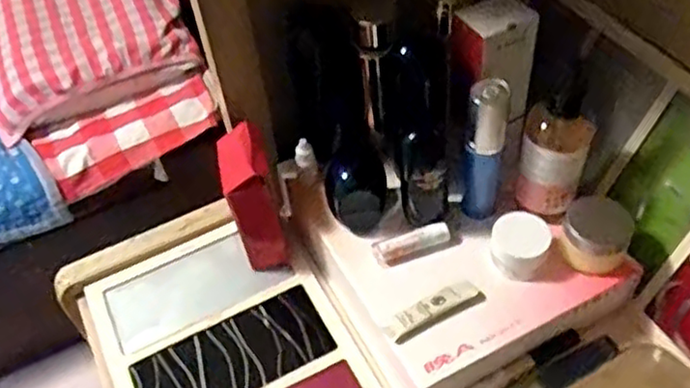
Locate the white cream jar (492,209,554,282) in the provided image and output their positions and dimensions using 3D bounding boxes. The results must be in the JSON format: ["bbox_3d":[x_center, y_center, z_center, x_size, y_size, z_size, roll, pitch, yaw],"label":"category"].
[{"bbox_3d":[0.148,0.043,0.581,0.045,0.037,0.042,-3,49,3],"label":"white cream jar"}]

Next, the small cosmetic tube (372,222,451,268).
[{"bbox_3d":[0.060,0.043,0.614,0.069,0.013,0.020,-21,51,-12],"label":"small cosmetic tube"}]

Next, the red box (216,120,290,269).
[{"bbox_3d":[-0.088,0.013,0.663,0.044,0.146,0.085,-13,49,-6],"label":"red box"}]

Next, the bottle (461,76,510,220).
[{"bbox_3d":[0.121,-0.035,0.590,0.030,0.145,0.026,12,52,15],"label":"bottle"}]

